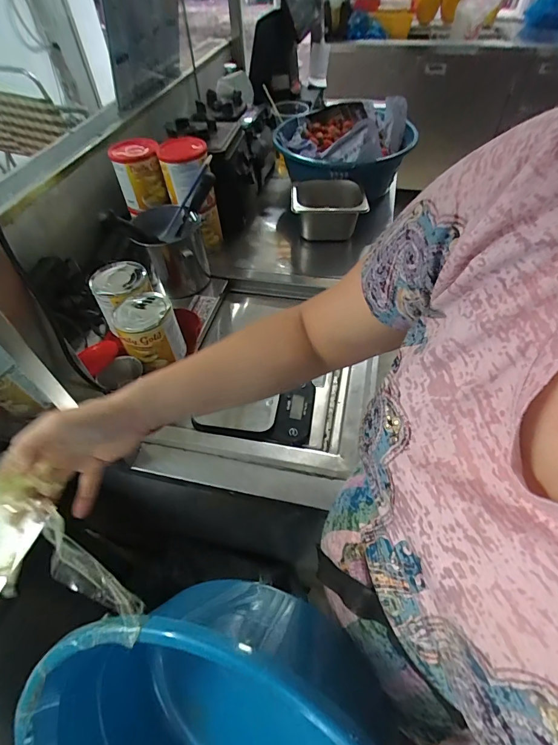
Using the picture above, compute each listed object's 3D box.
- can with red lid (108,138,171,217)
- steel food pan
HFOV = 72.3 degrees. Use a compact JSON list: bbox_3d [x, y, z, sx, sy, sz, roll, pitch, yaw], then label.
[{"bbox_3d":[-0.293,-0.415,0.817,0.095,0.130,0.085,-11,52,-7],"label":"can with red lid"},{"bbox_3d":[0.116,-0.383,0.909,0.169,0.094,0.138,0,51,2],"label":"steel food pan"}]

